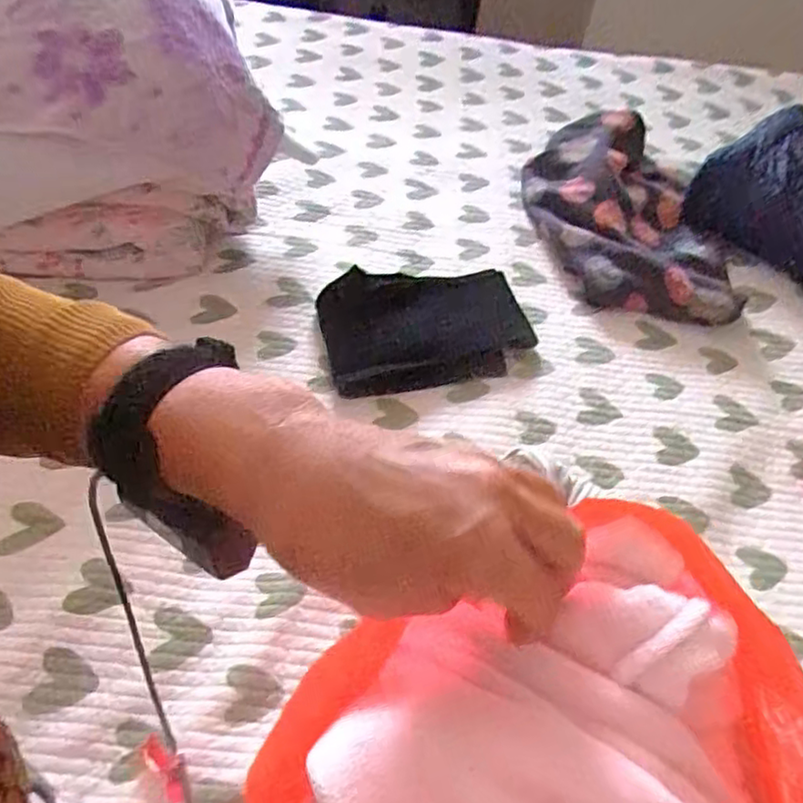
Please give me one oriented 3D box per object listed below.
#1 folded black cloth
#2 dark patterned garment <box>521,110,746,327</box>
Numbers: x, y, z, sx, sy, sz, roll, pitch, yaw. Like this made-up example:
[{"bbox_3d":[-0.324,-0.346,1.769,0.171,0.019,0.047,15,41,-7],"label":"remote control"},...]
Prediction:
[{"bbox_3d":[0.032,-0.089,0.783,0.236,0.040,0.151,-7,52,-13],"label":"folded black cloth"},{"bbox_3d":[0.320,-0.254,0.917,0.249,0.093,0.375,-5,51,-12],"label":"dark patterned garment"}]

